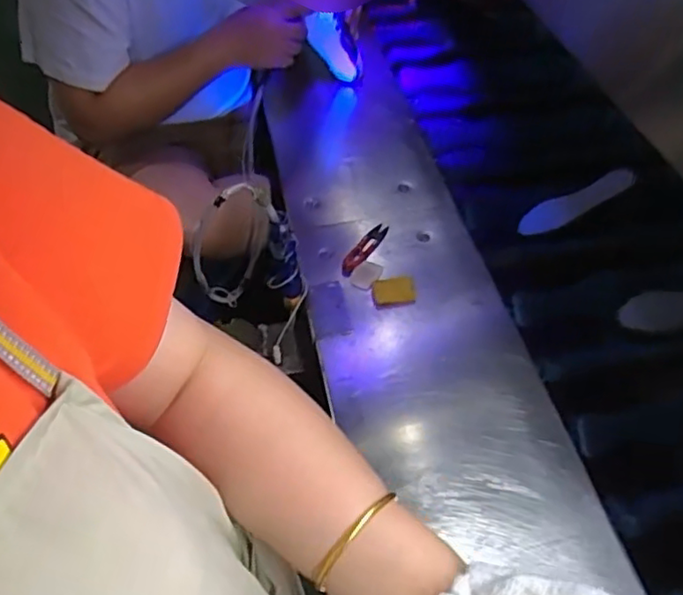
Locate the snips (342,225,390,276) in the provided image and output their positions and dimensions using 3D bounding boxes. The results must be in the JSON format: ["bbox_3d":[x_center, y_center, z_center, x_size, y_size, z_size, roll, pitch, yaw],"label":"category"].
[{"bbox_3d":[0.030,-0.063,0.844,0.027,0.014,0.101,27,53,21],"label":"snips"}]

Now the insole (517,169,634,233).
[{"bbox_3d":[0.344,-0.138,0.922,0.170,0.008,0.049,-22,63,14],"label":"insole"}]

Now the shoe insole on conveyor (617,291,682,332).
[{"bbox_3d":[0.443,0.011,0.801,0.167,0.007,0.052,-11,69,3],"label":"shoe insole on conveyor"}]

